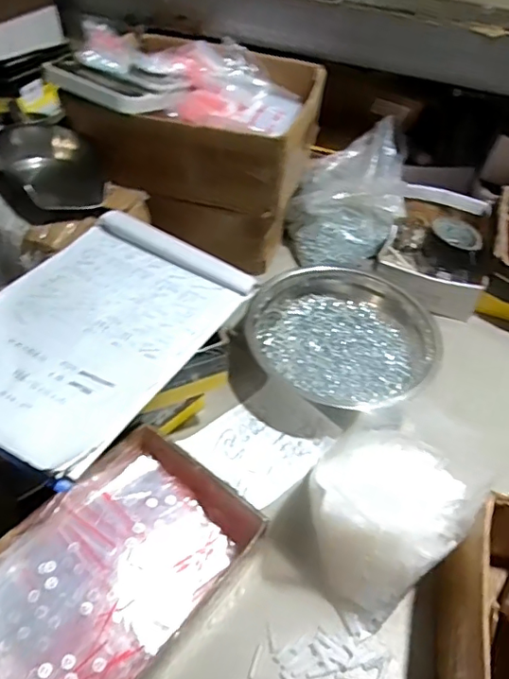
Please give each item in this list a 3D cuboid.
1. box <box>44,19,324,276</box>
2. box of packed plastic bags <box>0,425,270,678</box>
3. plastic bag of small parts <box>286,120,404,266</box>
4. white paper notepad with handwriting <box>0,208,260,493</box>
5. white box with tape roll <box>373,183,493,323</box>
[{"bbox_3d":[-0.086,-0.316,0.860,0.335,0.256,0.267,14,48,7],"label":"box"},{"bbox_3d":[-0.133,0.221,0.517,0.171,0.071,0.244,35,54,24],"label":"box of packed plastic bags"},{"bbox_3d":[0.153,-0.238,0.890,0.180,0.148,0.207,10,47,4],"label":"plastic bag of small parts"},{"bbox_3d":[-0.165,-0.018,0.565,0.217,0.011,0.310,26,51,18],"label":"white paper notepad with handwriting"},{"bbox_3d":[0.293,-0.152,0.891,0.160,0.054,0.278,16,48,9],"label":"white box with tape roll"}]

